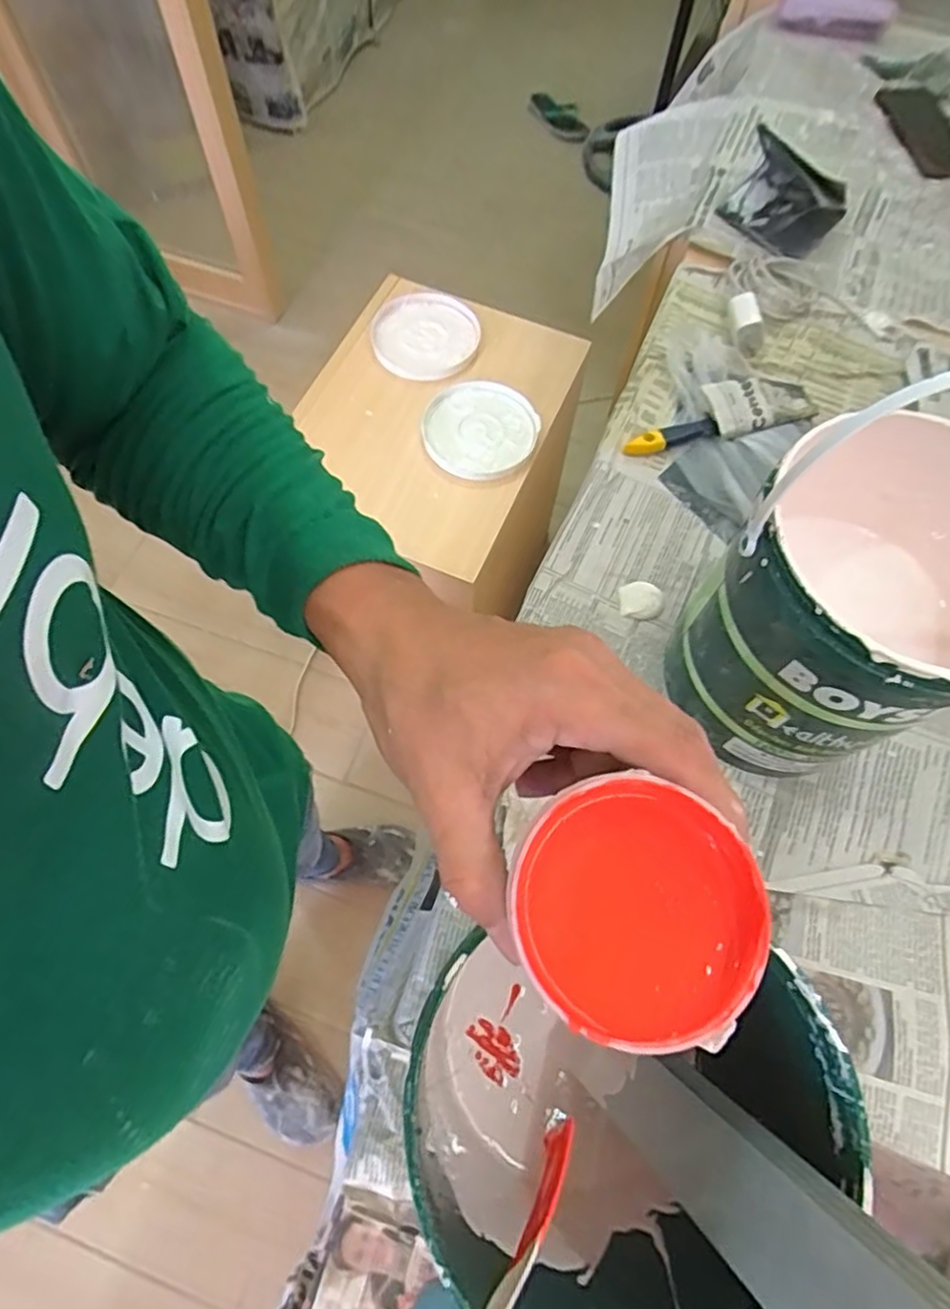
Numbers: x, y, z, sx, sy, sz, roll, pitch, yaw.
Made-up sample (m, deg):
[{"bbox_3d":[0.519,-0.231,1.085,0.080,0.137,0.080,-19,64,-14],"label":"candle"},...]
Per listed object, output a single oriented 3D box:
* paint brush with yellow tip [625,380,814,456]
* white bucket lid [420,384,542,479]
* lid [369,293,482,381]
[{"bbox_3d":[0.234,-0.230,0.646,0.188,0.025,0.057,-11,67,-7],"label":"paint brush with yellow tip"},{"bbox_3d":[0.007,-0.345,1.035,0.170,0.015,0.170,1,67,-2],"label":"white bucket lid"},{"bbox_3d":[-0.082,-0.531,1.112,0.169,0.014,0.200,-2,67,-3],"label":"lid"}]

